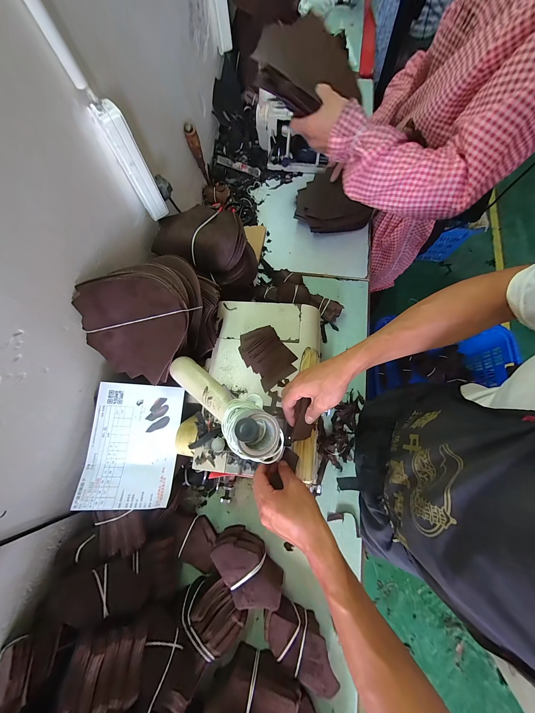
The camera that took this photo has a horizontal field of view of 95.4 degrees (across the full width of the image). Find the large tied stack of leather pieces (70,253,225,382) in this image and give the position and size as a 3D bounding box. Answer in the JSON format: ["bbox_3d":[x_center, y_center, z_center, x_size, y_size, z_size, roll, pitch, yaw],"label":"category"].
[{"bbox_3d":[-0.185,-0.065,0.437,0.230,0.143,0.167,-37,74,-10],"label":"large tied stack of leather pieces"}]

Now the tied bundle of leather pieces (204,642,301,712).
[{"bbox_3d":[-0.024,0.548,0.401,0.137,0.076,0.074,10,72,5],"label":"tied bundle of leather pieces"}]

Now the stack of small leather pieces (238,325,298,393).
[{"bbox_3d":[-0.002,-0.005,0.478,0.085,0.019,0.118,-36,74,-10],"label":"stack of small leather pieces"}]

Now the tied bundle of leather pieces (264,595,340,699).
[{"bbox_3d":[0.055,0.495,0.420,0.144,0.052,0.074,35,76,12],"label":"tied bundle of leather pieces"}]

